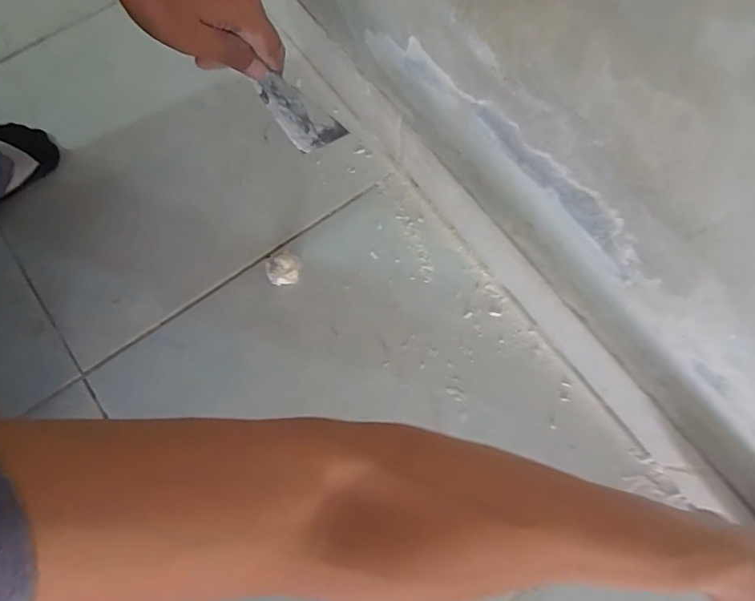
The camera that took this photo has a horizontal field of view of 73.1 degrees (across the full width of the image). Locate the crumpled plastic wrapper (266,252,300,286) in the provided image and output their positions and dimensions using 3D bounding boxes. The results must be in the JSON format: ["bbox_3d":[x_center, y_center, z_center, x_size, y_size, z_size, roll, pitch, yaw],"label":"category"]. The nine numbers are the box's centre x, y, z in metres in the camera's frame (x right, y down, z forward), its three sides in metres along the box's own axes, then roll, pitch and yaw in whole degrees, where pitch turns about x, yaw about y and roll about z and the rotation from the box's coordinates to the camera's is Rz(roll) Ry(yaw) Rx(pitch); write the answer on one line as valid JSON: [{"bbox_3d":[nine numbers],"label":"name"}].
[{"bbox_3d":[-0.097,-0.031,0.528,0.033,0.022,0.028,-14,73,-4],"label":"crumpled plastic wrapper"}]

